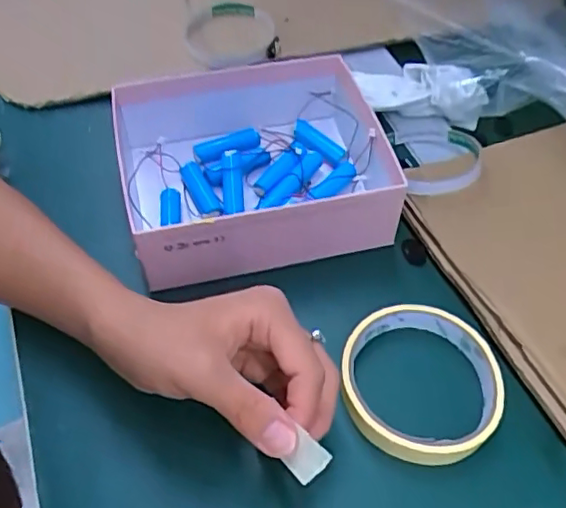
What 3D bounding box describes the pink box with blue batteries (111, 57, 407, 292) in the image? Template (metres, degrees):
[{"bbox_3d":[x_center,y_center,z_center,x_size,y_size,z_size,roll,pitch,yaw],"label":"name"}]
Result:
[{"bbox_3d":[-0.019,-0.063,0.420,0.171,0.061,0.150,-9,54,-9],"label":"pink box with blue batteries"}]

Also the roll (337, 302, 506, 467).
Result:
[{"bbox_3d":[0.077,0.069,0.339,0.086,0.019,0.088,1,53,-1],"label":"roll"}]

